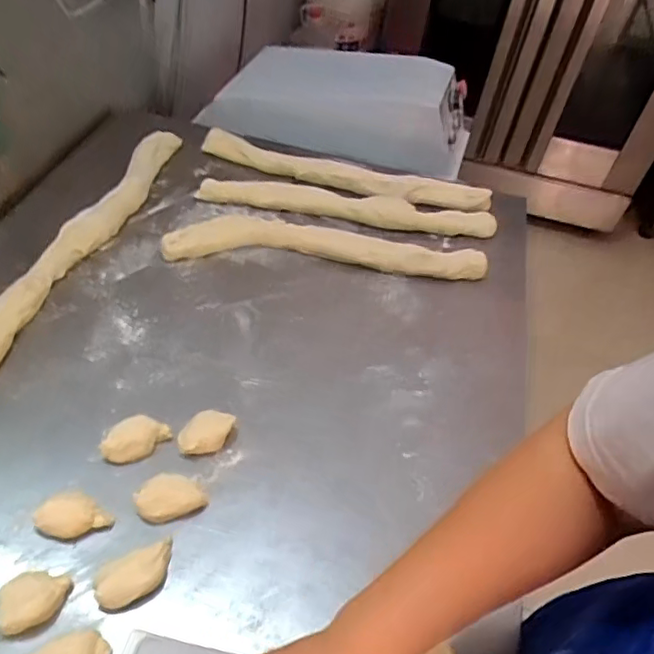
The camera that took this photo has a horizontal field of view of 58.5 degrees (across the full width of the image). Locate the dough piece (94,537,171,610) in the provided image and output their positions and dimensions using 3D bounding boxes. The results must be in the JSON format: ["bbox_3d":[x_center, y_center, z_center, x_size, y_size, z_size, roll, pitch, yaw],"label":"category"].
[{"bbox_3d":[-0.175,0.230,0.543,0.075,0.026,0.041,-25,56,-25],"label":"dough piece"}]

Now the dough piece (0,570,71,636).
[{"bbox_3d":[-0.266,0.248,0.526,0.050,0.029,0.057,20,50,11],"label":"dough piece"}]

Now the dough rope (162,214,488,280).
[{"bbox_3d":[0.002,-0.130,0.889,0.472,0.026,0.100,3,48,-3],"label":"dough rope"}]

